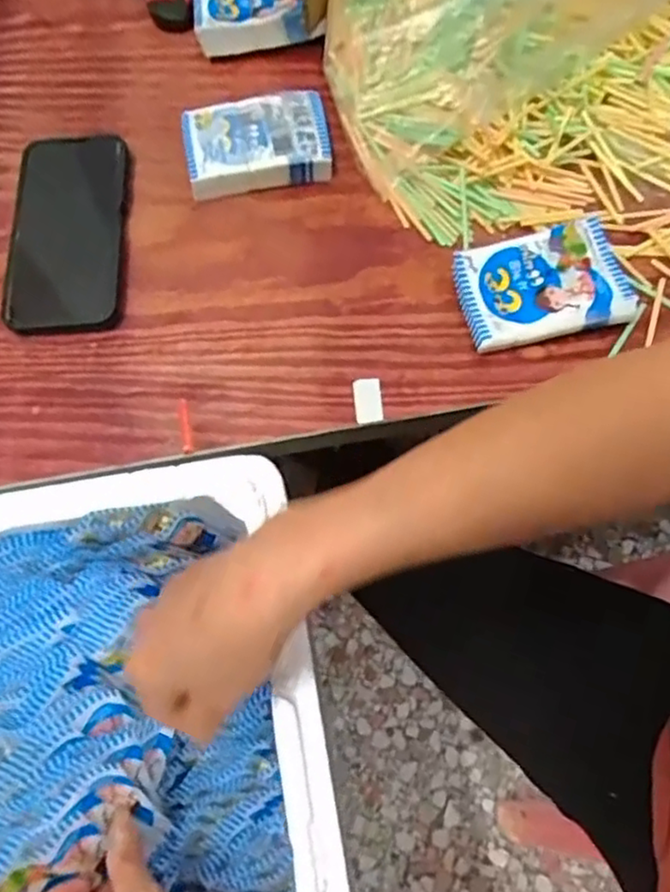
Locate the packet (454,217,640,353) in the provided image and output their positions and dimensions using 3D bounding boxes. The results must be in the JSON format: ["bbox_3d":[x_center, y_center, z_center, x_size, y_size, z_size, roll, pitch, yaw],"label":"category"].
[{"bbox_3d":[0.140,-0.108,0.456,0.109,0.021,0.073,-12,68,-2],"label":"packet"}]

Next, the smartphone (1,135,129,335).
[{"bbox_3d":[-0.195,-0.154,0.494,0.082,0.016,0.157,-3,73,2],"label":"smartphone"}]

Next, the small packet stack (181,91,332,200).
[{"bbox_3d":[-0.058,-0.225,0.507,0.104,0.028,0.068,-12,68,-2],"label":"small packet stack"}]

